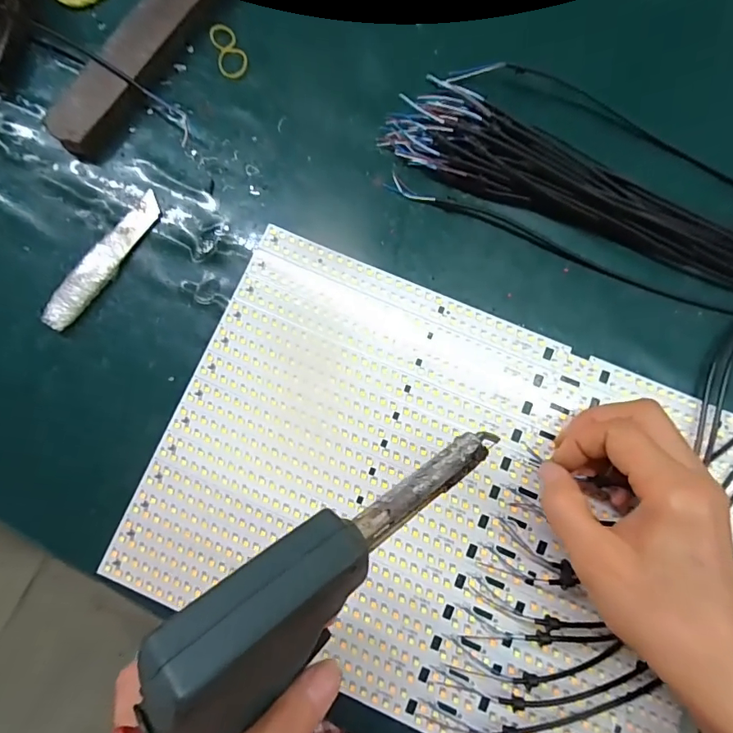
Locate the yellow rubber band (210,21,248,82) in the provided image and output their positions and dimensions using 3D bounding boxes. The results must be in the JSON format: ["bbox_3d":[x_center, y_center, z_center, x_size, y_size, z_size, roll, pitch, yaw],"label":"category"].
[{"bbox_3d":[-0.095,-0.218,0.325,0.020,0.006,0.042,-22,81,-1],"label":"yellow rubber band"}]

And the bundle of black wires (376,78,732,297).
[{"bbox_3d":[0.235,-0.088,0.278,0.468,0.038,0.088,20,83,5],"label":"bundle of black wires"}]

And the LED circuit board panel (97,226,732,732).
[{"bbox_3d":[0.079,0.095,0.273,0.409,0.005,0.230,23,83,5],"label":"LED circuit board panel"}]

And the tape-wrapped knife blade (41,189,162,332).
[{"bbox_3d":[-0.169,-0.068,0.304,0.022,0.009,0.103,38,85,7],"label":"tape-wrapped knife blade"}]

